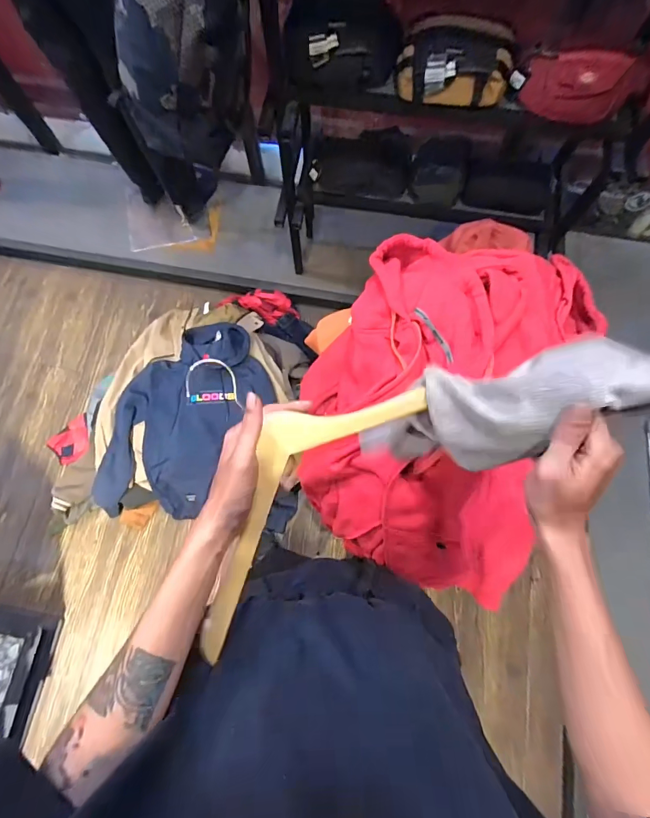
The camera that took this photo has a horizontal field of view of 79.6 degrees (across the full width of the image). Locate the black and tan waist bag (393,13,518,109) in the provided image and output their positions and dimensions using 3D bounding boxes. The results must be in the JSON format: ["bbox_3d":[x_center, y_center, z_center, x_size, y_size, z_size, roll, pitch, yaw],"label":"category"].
[{"bbox_3d":[0.294,-0.773,0.863,0.258,0.099,0.146,7,75,2],"label":"black and tan waist bag"}]

